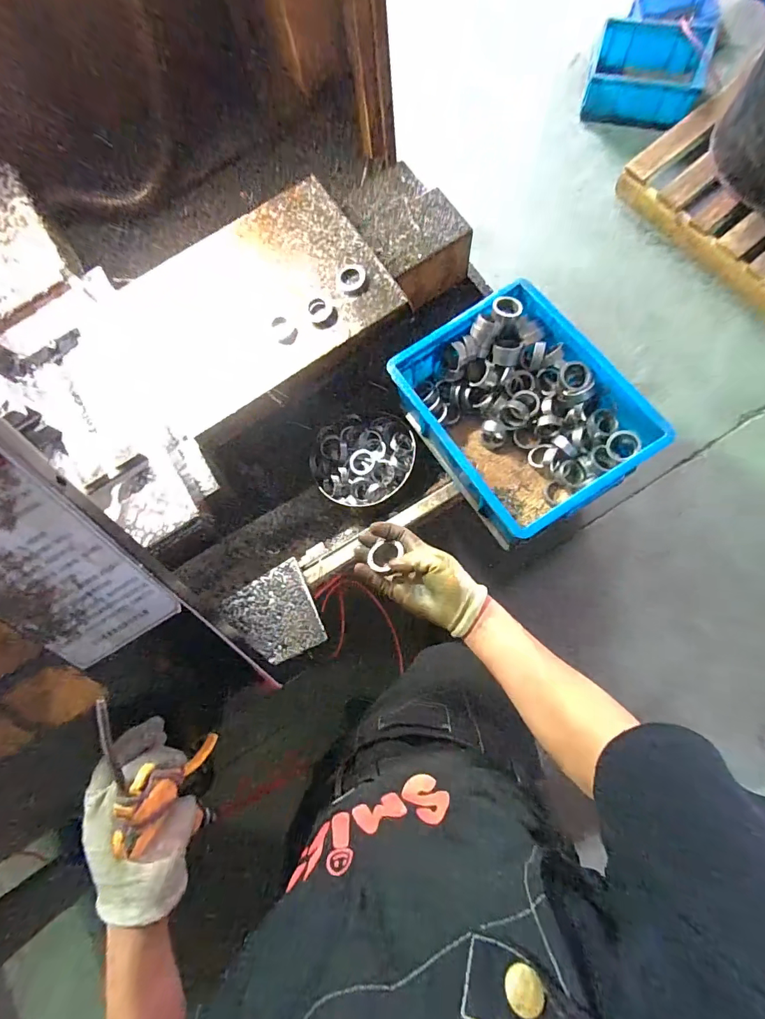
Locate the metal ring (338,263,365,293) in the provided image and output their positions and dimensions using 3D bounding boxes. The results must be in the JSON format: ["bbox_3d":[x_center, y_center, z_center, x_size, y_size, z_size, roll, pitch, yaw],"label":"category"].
[{"bbox_3d":[-0.052,-0.379,0.700,0.048,0.012,0.046,-1,79,5],"label":"metal ring"}]

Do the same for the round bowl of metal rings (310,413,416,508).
[{"bbox_3d":[-0.037,-0.096,0.807,0.194,0.054,0.181,12,81,8],"label":"round bowl of metal rings"}]

